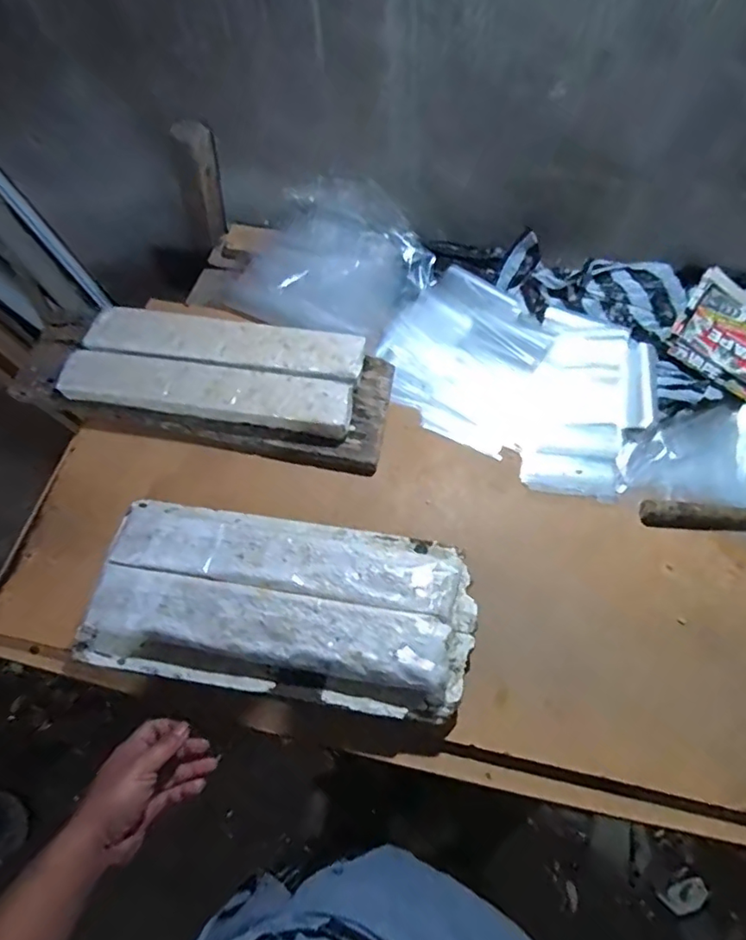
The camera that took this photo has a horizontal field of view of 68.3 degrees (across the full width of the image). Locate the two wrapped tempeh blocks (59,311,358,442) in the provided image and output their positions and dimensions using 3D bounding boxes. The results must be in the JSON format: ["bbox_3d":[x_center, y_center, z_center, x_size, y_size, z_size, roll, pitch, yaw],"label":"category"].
[{"bbox_3d":[-0.201,-0.131,0.705,0.364,0.051,0.143,7,63,7],"label":"two wrapped tempeh blocks"}]

